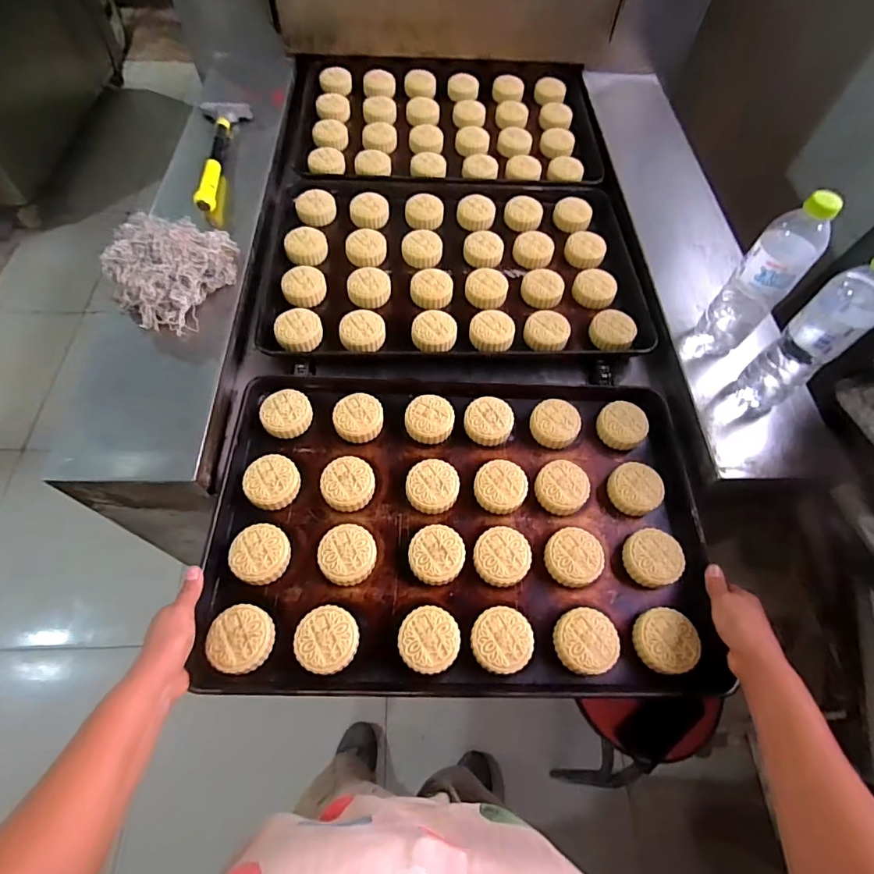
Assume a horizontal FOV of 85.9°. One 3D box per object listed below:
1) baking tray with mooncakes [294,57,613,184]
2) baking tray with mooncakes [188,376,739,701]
[{"bbox_3d":[0.017,-0.655,0.973,0.612,0.042,0.397,1,61,-3],"label":"baking tray with mooncakes"},{"bbox_3d":[0.027,0.099,0.590,0.579,0.042,0.396,2,62,-3],"label":"baking tray with mooncakes"}]

